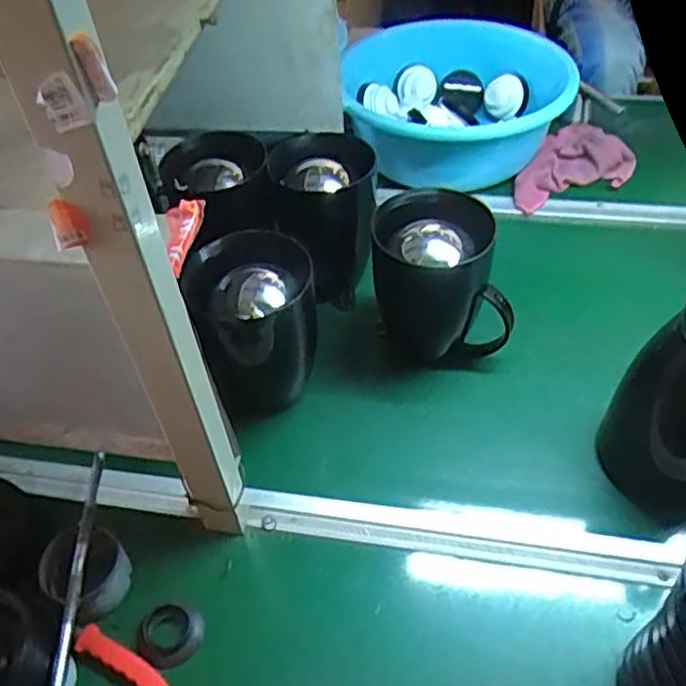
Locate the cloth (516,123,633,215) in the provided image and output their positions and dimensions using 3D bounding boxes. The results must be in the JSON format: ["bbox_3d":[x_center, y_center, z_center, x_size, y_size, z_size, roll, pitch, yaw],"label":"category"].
[{"bbox_3d":[0.292,-0.237,0.891,0.161,0.058,0.108,-14,48,-9],"label":"cloth"}]

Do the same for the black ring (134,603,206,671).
[{"bbox_3d":[-0.158,0.266,0.613,0.058,0.016,0.050,-10,47,-5],"label":"black ring"}]

